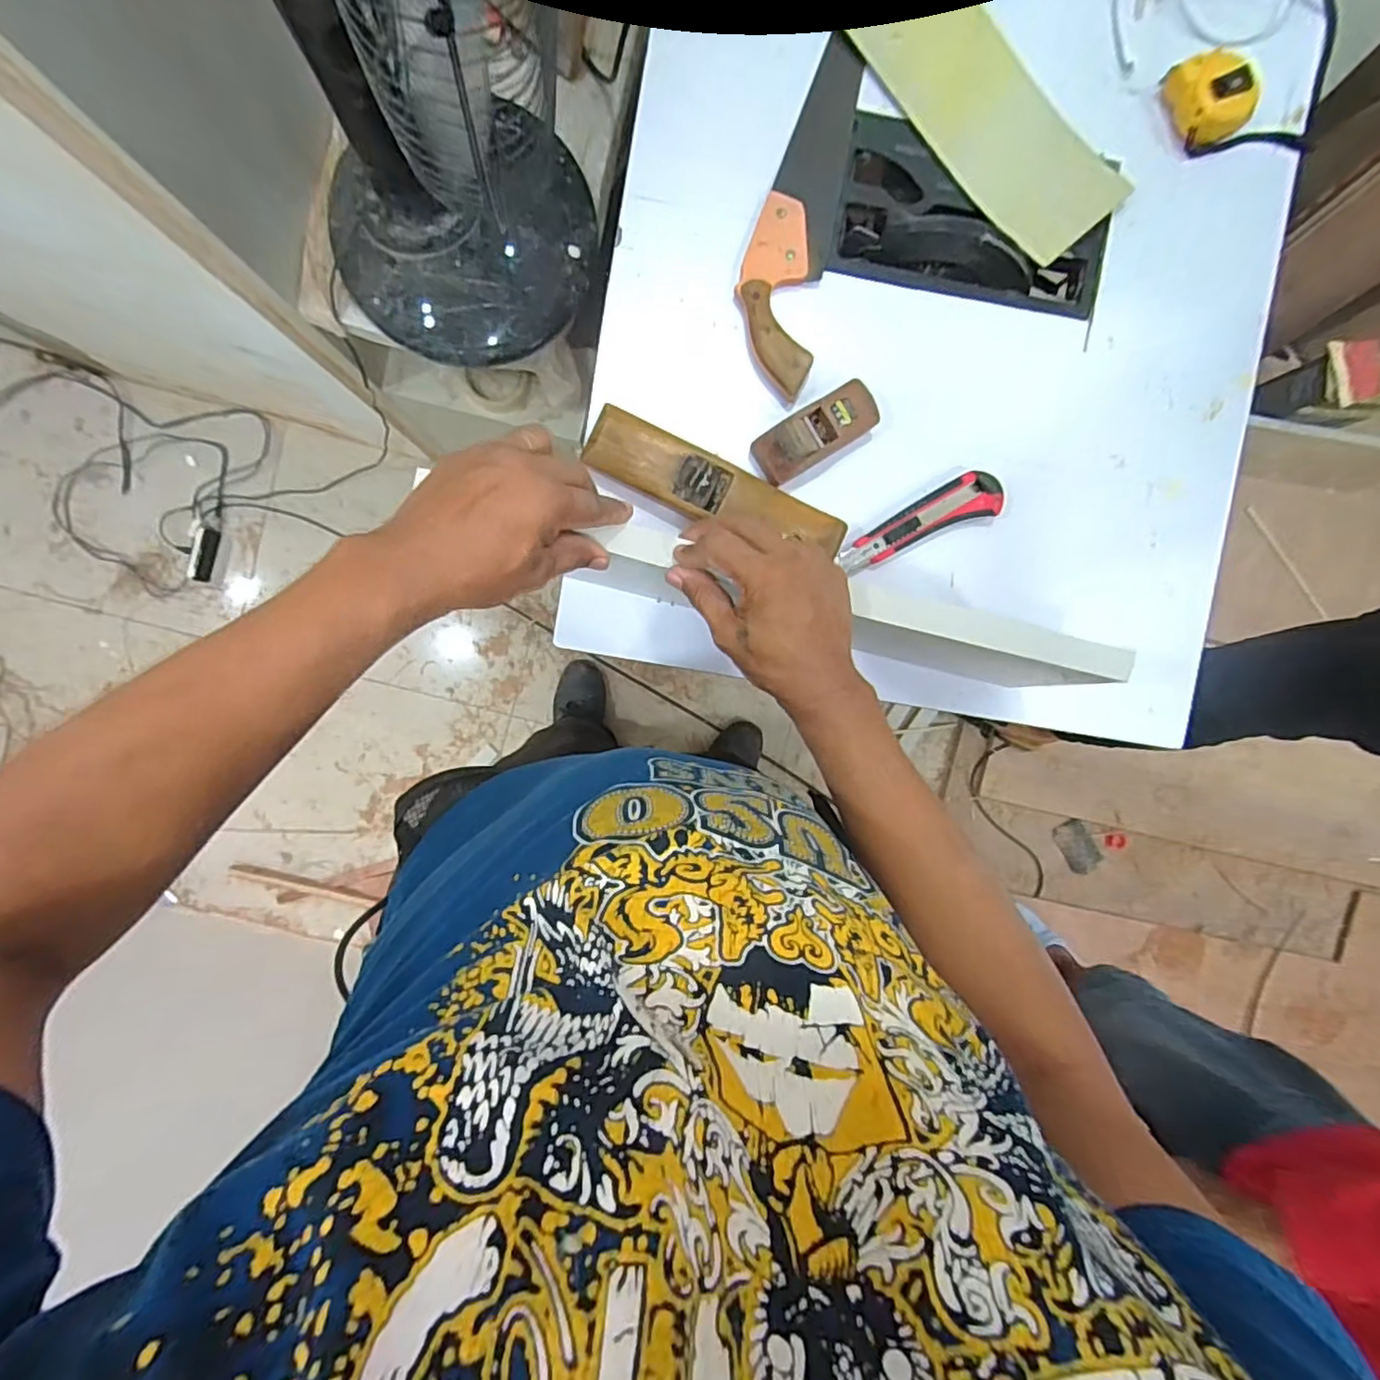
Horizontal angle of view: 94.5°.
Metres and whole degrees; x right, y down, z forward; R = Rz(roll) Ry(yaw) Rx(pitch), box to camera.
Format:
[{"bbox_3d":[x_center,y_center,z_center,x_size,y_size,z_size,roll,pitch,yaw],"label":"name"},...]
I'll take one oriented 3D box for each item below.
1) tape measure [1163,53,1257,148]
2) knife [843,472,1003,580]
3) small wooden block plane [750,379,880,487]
[{"bbox_3d":[0.453,-0.516,0.557,0.055,0.038,0.072,-27,93,-1],"label":"tape measure"},{"bbox_3d":[0.209,-0.150,0.577,0.151,0.019,0.041,-28,93,-1],"label":"knife"},{"bbox_3d":[0.113,-0.227,0.559,0.110,0.038,0.049,-32,93,-1],"label":"small wooden block plane"}]

